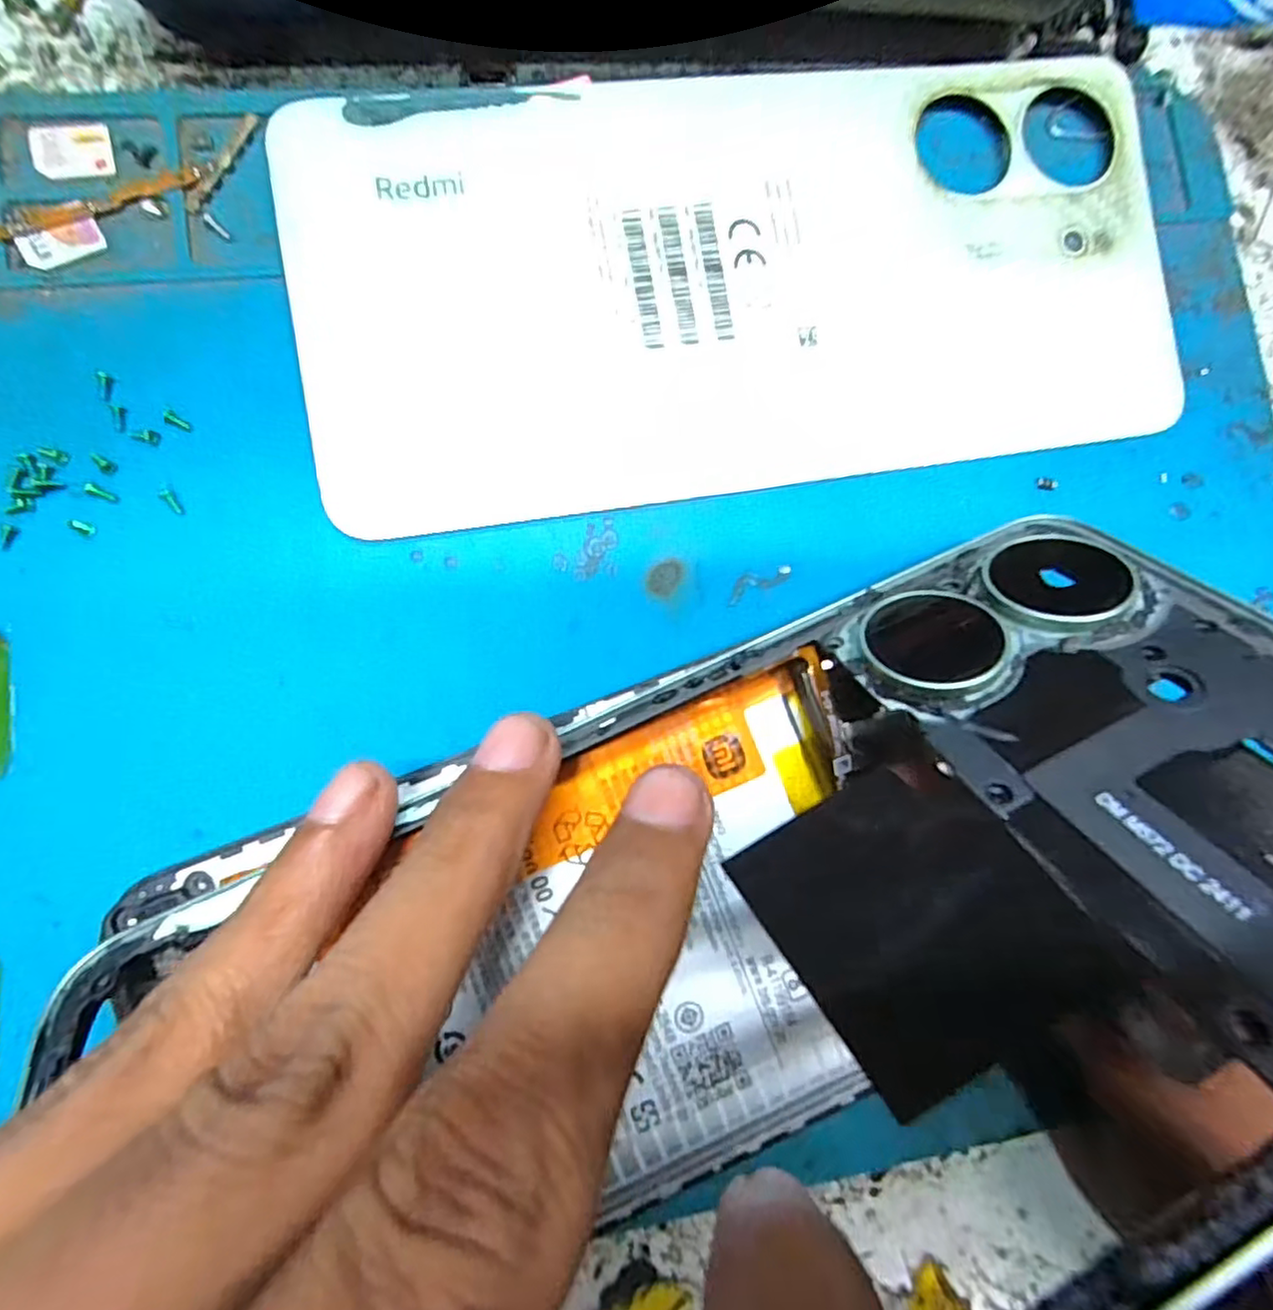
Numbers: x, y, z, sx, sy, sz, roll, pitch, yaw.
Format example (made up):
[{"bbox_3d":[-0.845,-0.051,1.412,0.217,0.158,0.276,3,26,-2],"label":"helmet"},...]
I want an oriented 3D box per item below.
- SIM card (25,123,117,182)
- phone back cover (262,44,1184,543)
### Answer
[{"bbox_3d":[-0.094,-0.084,0.106,0.012,0.004,0.010,-12,87,-11],"label":"SIM card"},{"bbox_3d":[0.023,-0.069,0.117,0.161,0.007,0.075,-10,86,-8],"label":"phone back cover"}]

